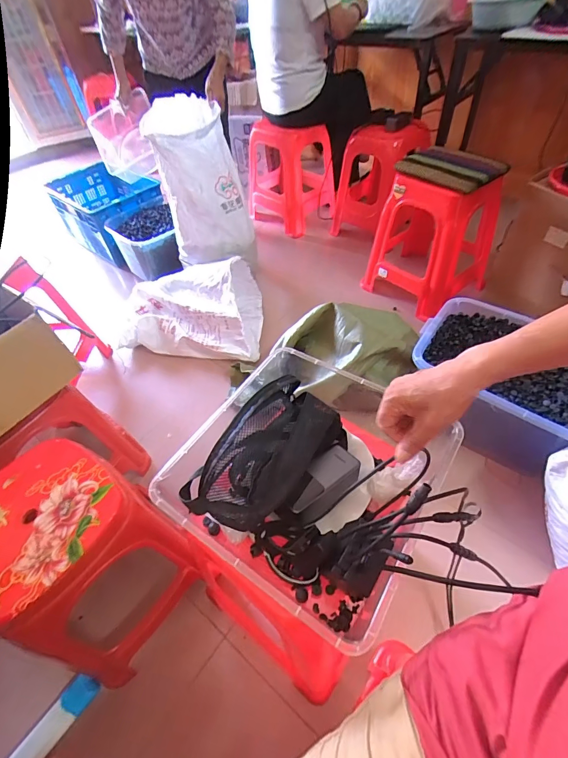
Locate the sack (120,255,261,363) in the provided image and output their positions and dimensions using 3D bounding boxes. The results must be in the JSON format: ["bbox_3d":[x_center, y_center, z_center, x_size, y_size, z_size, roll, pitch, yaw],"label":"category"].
[{"bbox_3d":[-0.371,-0.268,1.404,0.544,0.261,0.326,1,50,6],"label":"sack"}]

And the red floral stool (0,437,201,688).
[{"bbox_3d":[-0.409,0.365,0.748,0.304,0.351,0.292,23,56,23],"label":"red floral stool"}]

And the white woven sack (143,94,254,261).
[{"bbox_3d":[-0.294,-0.710,1.321,0.296,0.418,0.288,-13,50,-5],"label":"white woven sack"}]

